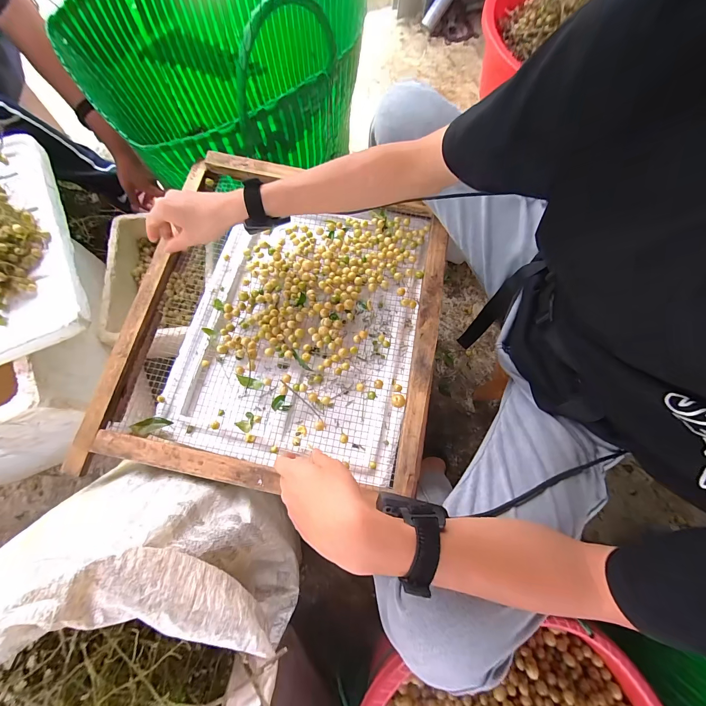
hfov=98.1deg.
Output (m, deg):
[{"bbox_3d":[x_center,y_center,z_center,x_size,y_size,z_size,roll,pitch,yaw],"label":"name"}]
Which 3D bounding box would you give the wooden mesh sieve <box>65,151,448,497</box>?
[{"bbox_3d":[-0.111,-0.070,0.507,0.482,0.068,0.523,11,75,1],"label":"wooden mesh sieve"}]

